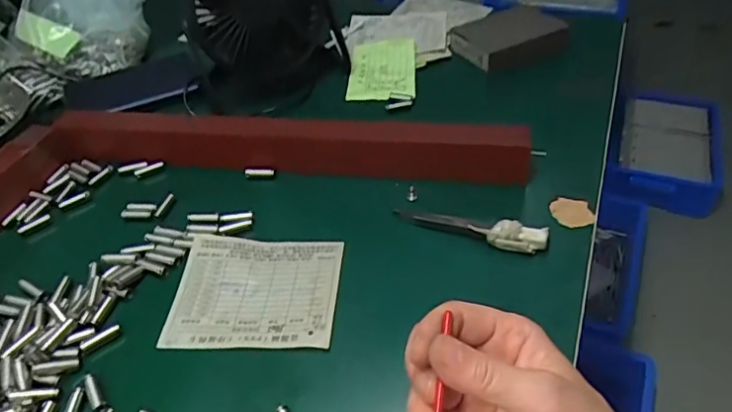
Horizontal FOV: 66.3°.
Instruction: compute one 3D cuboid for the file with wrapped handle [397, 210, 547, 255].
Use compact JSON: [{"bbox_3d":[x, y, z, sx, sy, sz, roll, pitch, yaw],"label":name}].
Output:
[{"bbox_3d":[0.070,0.014,0.385,0.104,0.022,0.011,14,44,19],"label":"file with wrapped handle"}]

